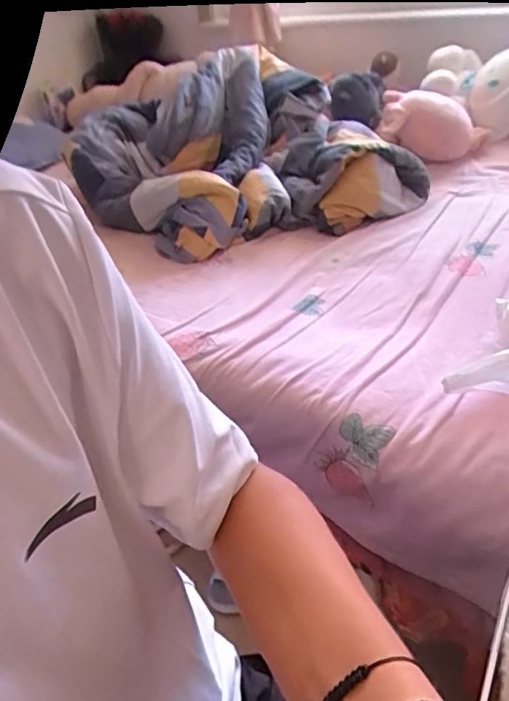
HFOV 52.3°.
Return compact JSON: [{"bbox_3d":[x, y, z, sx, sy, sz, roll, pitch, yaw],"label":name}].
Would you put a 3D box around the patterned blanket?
[{"bbox_3d":[-0.019,-0.523,1.305,0.734,0.288,0.567,-11,38,-5],"label":"patterned blanket"}]

